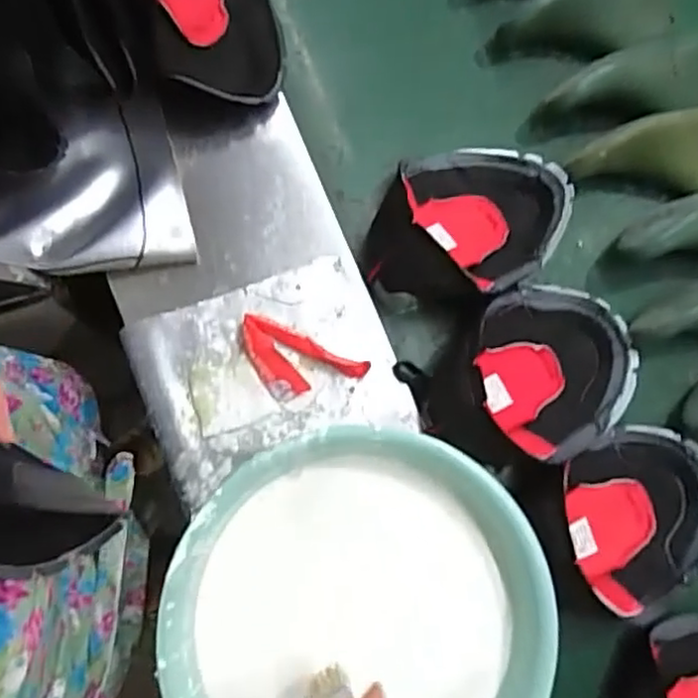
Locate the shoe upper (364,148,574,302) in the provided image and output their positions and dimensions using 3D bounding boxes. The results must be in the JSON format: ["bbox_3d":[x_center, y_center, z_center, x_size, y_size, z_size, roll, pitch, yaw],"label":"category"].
[{"bbox_3d":[0.130,-0.140,0.712,0.185,0.081,0.211,22,80,-3],"label":"shoe upper"}]

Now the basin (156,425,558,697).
[{"bbox_3d":[0.012,0.217,0.575,0.298,0.118,0.282,1,82,-6],"label":"basin"}]

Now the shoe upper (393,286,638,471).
[{"bbox_3d":[0.184,0.022,0.701,0.237,0.119,0.175,-31,86,-9],"label":"shoe upper"}]

